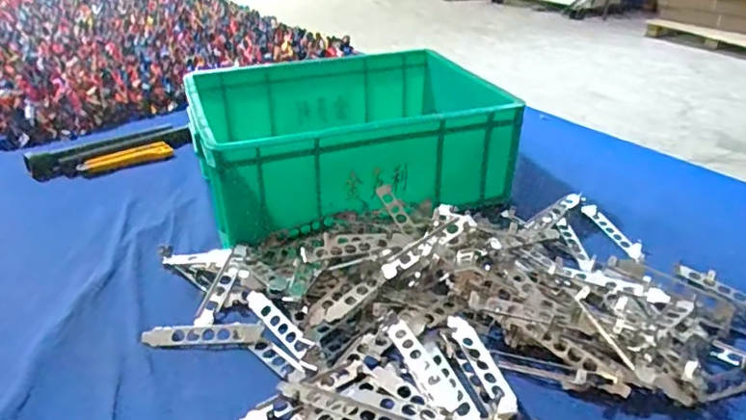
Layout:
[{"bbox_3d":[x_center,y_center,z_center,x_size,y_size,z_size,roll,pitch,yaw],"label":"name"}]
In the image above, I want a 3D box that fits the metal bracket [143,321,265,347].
[{"bbox_3d":[-0.167,0.123,0.576,0.118,0.008,0.027,-1,30,0],"label":"metal bracket"}]

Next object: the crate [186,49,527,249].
[{"bbox_3d":[-0.027,-0.114,0.846,0.429,0.132,0.309,-13,32,-18],"label":"crate"}]

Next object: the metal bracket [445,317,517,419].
[{"bbox_3d":[0.092,0.136,0.521,0.033,0.008,0.111,-10,32,-15],"label":"metal bracket"}]

